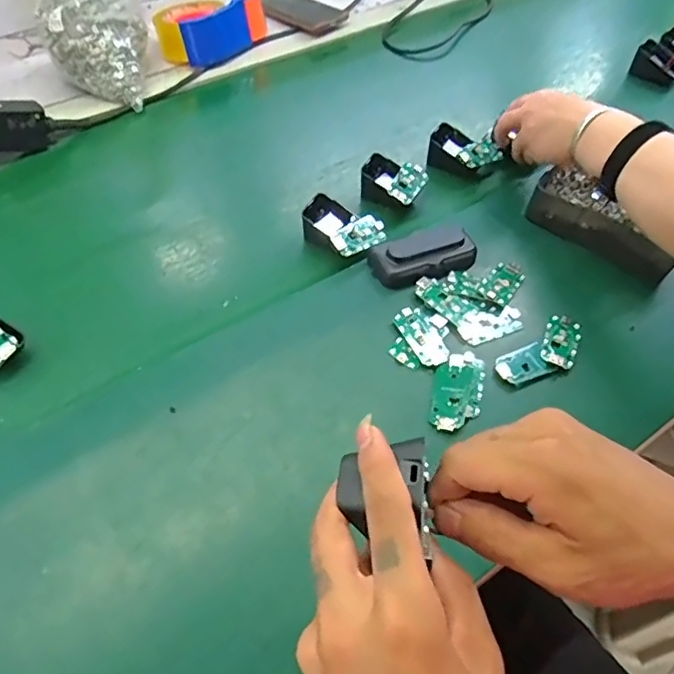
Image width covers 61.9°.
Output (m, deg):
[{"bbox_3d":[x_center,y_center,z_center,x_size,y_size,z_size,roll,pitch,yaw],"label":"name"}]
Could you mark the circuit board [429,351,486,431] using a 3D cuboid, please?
[{"bbox_3d":[0.105,0.047,0.488,0.042,0.006,0.076,12,55,7],"label":"circuit board"}]

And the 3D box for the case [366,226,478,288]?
[{"bbox_3d":[0.090,-0.086,0.565,0.109,0.024,0.054,-22,58,-16],"label":"case"}]

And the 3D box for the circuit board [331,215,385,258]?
[{"bbox_3d":[0.022,-0.104,0.574,0.058,0.009,0.035,-32,94,-25],"label":"circuit board"}]

